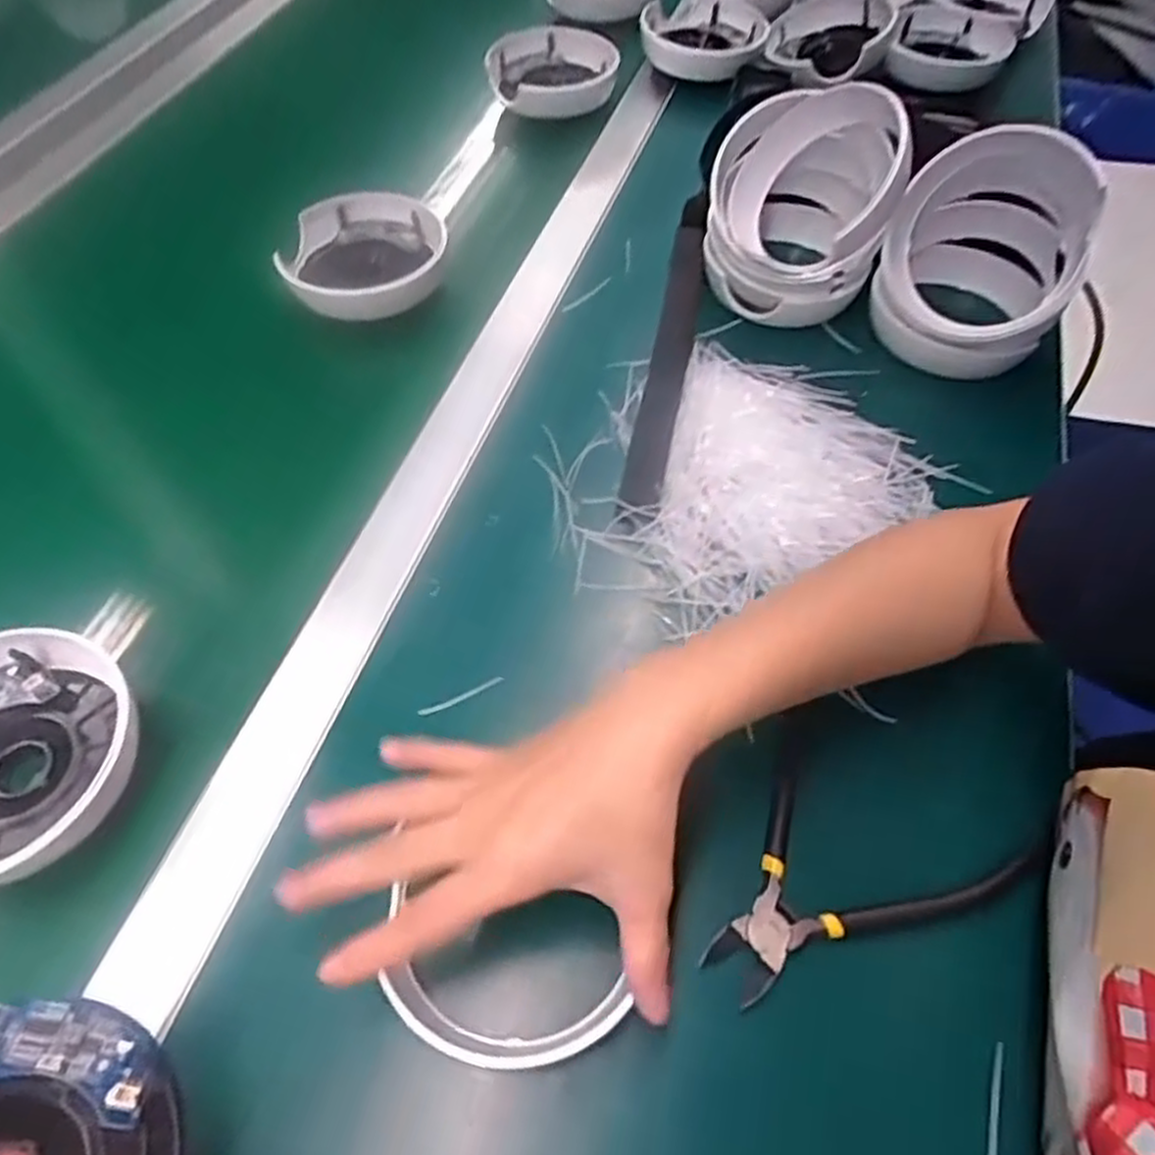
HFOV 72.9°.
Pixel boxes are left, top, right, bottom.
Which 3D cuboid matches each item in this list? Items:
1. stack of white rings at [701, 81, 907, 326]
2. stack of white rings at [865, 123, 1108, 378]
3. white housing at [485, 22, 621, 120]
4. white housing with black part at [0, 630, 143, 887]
[{"bbox_3d":[0.150,-0.258,0.537,0.116,0.114,0.125,12,57,7],"label":"stack of white rings"},{"bbox_3d":[0.268,-0.220,0.515,0.115,0.118,0.118,24,59,14],"label":"stack of white rings"},{"bbox_3d":[-0.025,-0.477,0.730,0.112,0.040,0.134,-13,58,-9],"label":"white housing"},{"bbox_3d":[-0.261,0.082,0.358,0.117,0.030,0.113,0,56,-1],"label":"white housing with black part"}]

